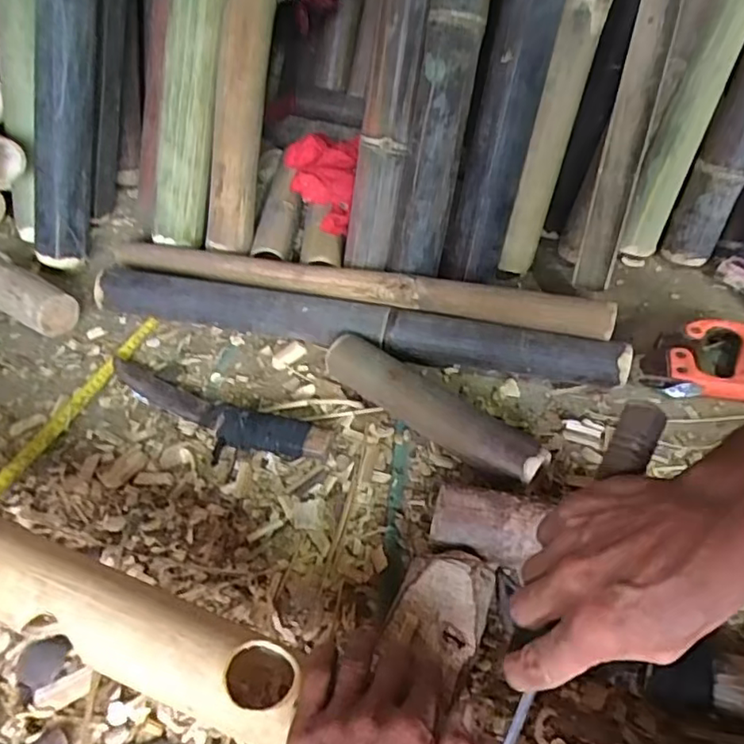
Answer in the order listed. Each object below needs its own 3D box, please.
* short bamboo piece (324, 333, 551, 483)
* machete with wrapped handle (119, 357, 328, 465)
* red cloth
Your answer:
[{"bbox_3d":[0.062,0.040,0.652,0.264,0.055,0.054,31,52,25],"label":"short bamboo piece"},{"bbox_3d":[-0.181,0.044,0.669,0.288,0.035,0.074,18,48,15],"label":"machete with wrapped handle"},{"bbox_3d":[-0.074,-0.277,0.865,0.100,0.066,0.173,-4,47,-4],"label":"red cloth"}]

